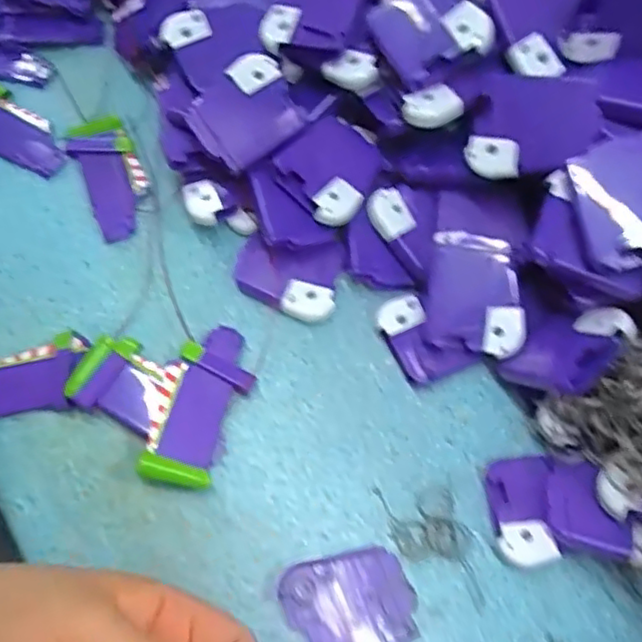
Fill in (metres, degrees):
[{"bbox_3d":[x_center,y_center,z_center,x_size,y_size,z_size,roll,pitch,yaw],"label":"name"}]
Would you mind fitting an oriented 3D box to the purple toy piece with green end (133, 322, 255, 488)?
[{"bbox_3d":[-0.065,0.044,0.350,0.041,0.010,0.088,22,65,-9],"label":"purple toy piece with green end"}]

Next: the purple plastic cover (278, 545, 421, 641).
[{"bbox_3d":[0.014,0.139,0.316,0.059,0.005,0.050,-21,67,-10],"label":"purple plastic cover"}]

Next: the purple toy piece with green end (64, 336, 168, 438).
[{"bbox_3d":[-0.107,0.033,0.352,0.049,0.017,0.042,21,67,9],"label":"purple toy piece with green end"}]

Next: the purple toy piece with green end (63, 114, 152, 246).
[{"bbox_3d":[-0.132,-0.092,0.410,0.039,0.012,0.085,-25,68,-11],"label":"purple toy piece with green end"}]

